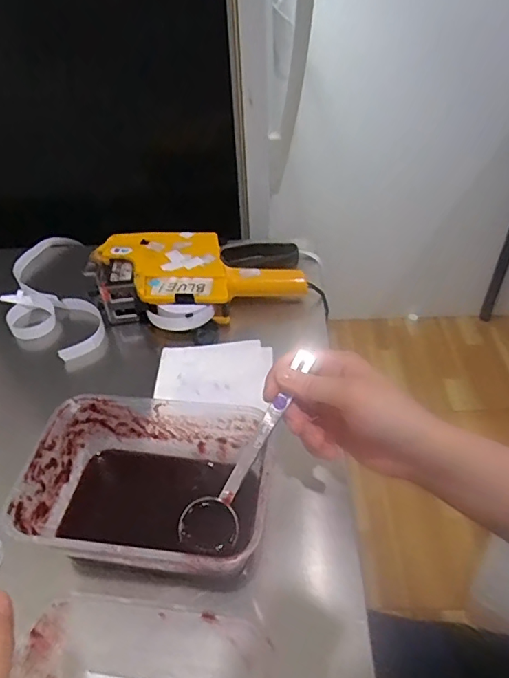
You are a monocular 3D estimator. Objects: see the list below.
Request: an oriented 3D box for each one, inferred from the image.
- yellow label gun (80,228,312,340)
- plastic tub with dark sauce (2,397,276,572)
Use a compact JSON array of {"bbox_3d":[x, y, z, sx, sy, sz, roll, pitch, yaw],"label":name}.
[{"bbox_3d":[-0.063,-0.067,0.575,0.232,0.053,0.142,-7,44,-4],"label":"yellow label gun"},{"bbox_3d":[-0.074,0.111,0.378,0.168,0.074,0.131,6,44,10],"label":"plastic tub with dark sauce"}]

